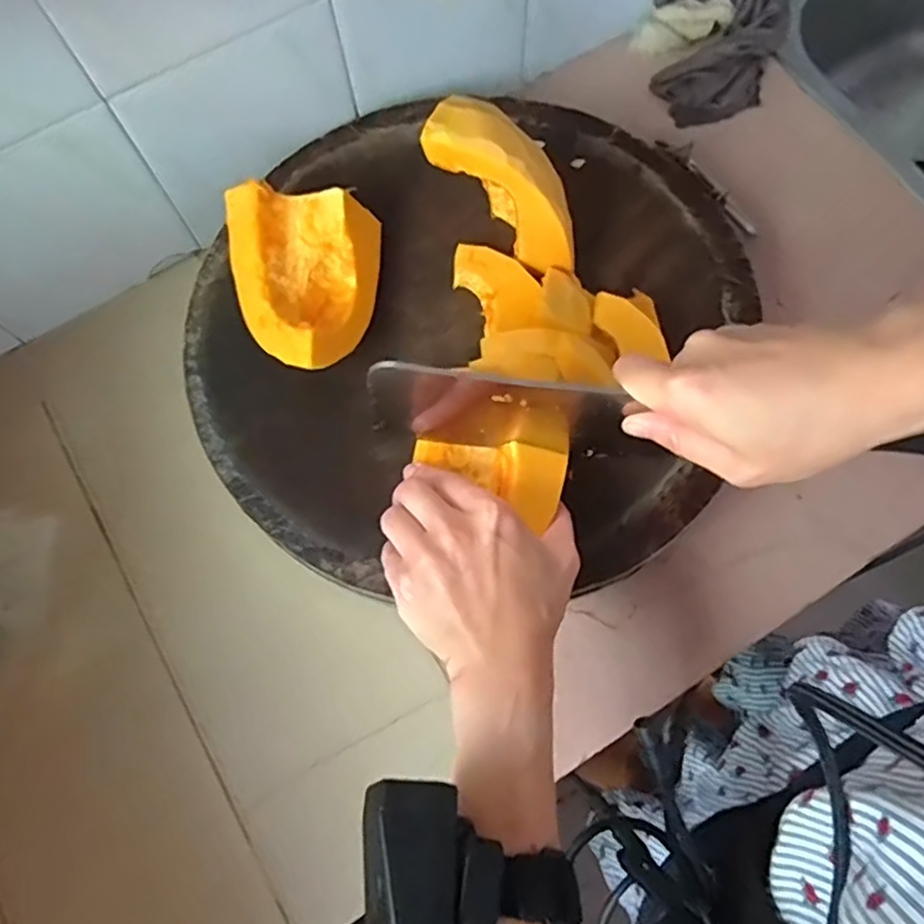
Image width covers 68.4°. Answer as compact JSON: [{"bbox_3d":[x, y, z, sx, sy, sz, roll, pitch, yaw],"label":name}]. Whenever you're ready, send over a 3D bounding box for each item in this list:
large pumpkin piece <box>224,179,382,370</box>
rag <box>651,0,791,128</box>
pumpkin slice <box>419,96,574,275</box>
[{"bbox_3d":[-0.102,-0.111,0.434,0.089,0.051,0.117,2,72,1],"label":"large pumpkin piece"},{"bbox_3d":[0.209,-0.337,0.543,0.101,0.055,0.119,6,72,2],"label":"rag"},{"bbox_3d":[0.031,-0.155,0.393,0.048,0.127,0.038,3,67,39],"label":"pumpkin slice"}]

